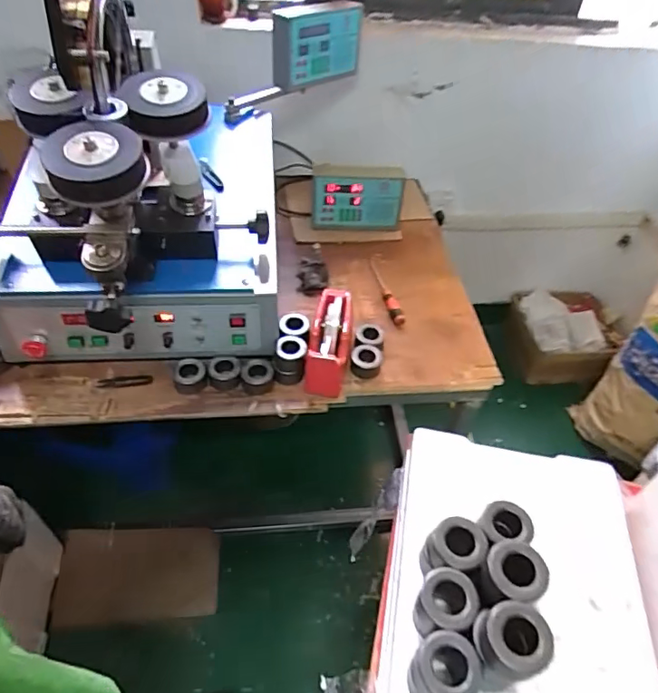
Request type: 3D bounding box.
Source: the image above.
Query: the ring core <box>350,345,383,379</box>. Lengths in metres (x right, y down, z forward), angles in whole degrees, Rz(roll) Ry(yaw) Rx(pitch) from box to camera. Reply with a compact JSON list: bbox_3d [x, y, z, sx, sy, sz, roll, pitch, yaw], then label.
[{"bbox_3d":[0.074,0.028,1.026,0.059,0.034,0.059,9,48,3],"label":"ring core"}]

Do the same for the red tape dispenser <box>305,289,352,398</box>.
[{"bbox_3d":[0.002,-0.018,1.004,0.077,0.087,0.220,7,62,5],"label":"red tape dispenser"}]

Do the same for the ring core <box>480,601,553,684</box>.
[{"bbox_3d":[0.181,0.283,0.498,0.063,0.034,0.061,3,48,-3],"label":"ring core"}]

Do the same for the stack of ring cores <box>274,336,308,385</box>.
[{"bbox_3d":[-0.074,0.025,0.993,0.062,0.067,0.071,5,48,0],"label":"stack of ring cores"}]

